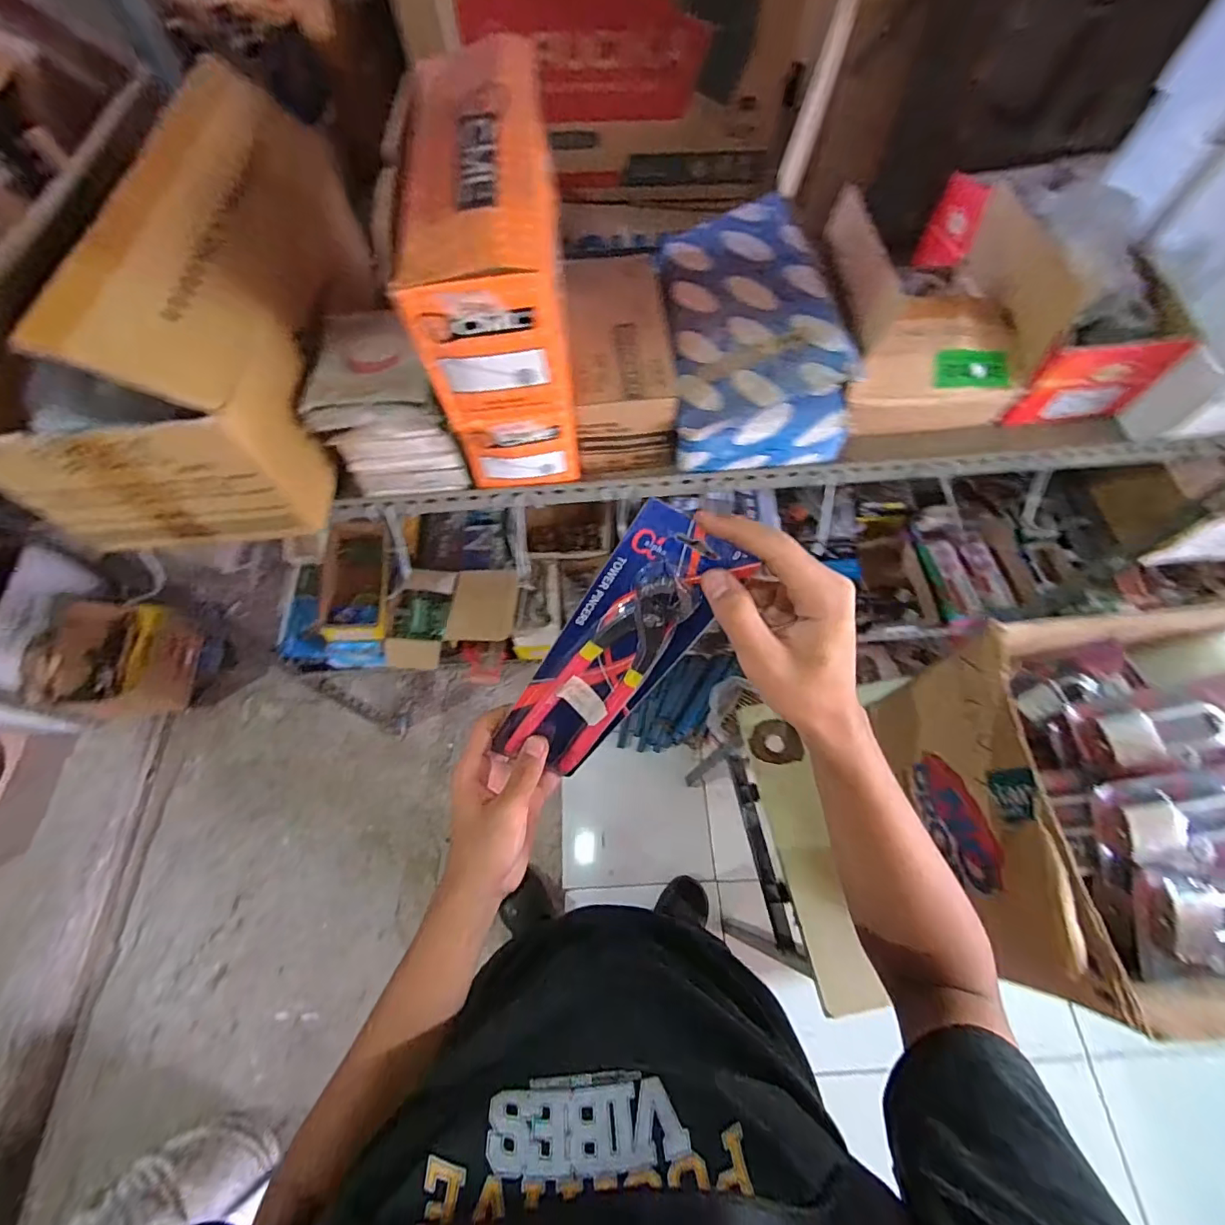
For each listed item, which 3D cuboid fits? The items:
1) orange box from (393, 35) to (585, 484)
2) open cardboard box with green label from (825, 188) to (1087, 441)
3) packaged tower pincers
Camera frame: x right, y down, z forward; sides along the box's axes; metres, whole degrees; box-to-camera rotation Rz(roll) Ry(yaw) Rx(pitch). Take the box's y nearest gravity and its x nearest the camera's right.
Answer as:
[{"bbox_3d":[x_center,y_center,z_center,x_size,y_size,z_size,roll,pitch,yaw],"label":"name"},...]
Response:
[{"bbox_3d":[-0.113,-0.328,0.528,0.119,0.254,0.301,-6,65,-2],"label":"orange box"},{"bbox_3d":[0.359,-0.350,0.597,0.210,0.155,0.210,-6,65,-2],"label":"open cardboard box with green label"},{"bbox_3d":[-0.004,0.038,0.368,0.078,0.241,0.020,29,34,-9],"label":"packaged tower pincers"}]

